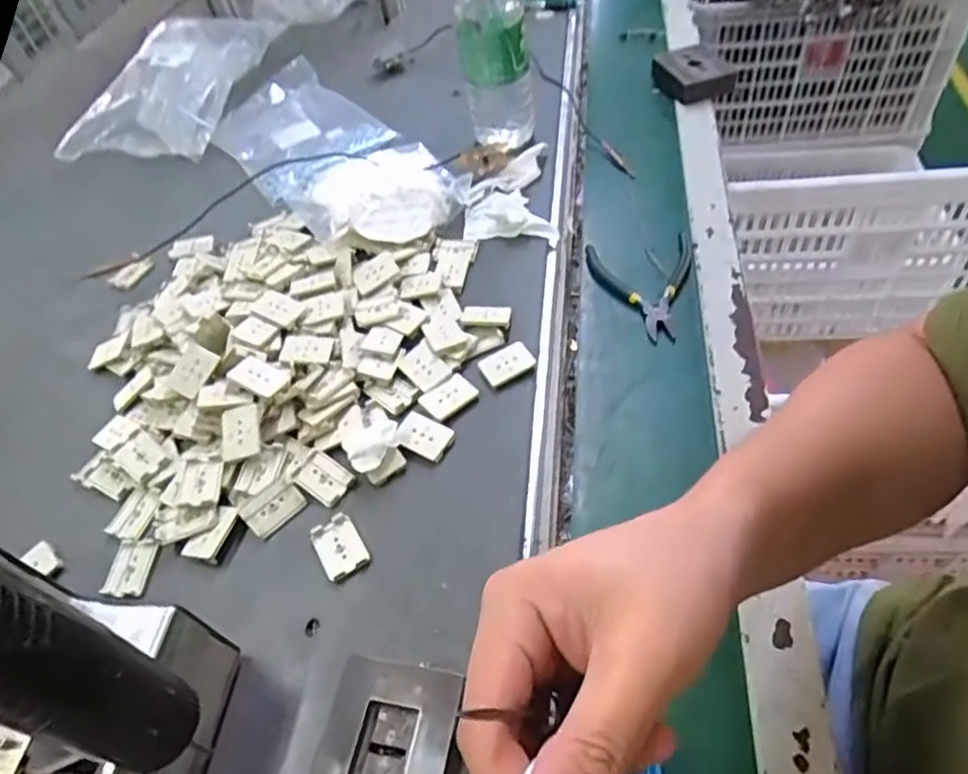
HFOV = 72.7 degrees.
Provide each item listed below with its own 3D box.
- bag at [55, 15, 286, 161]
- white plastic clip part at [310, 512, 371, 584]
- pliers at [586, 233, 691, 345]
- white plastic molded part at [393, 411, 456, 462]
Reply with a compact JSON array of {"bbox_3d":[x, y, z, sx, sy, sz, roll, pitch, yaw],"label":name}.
[{"bbox_3d":[-0.363,-0.366,0.766,0.162,0.049,0.256,9,54,6],"label":"bag"},{"bbox_3d":[-0.090,0.100,0.413,0.028,0.004,0.043,-29,52,-15],"label":"white plastic clip part"},{"bbox_3d":[0.143,-0.084,0.566,0.087,0.018,0.120,-8,50,2],"label":"pliers"},{"bbox_3d":[-0.041,0.034,0.456,0.039,0.008,0.027,19,56,22],"label":"white plastic molded part"}]

